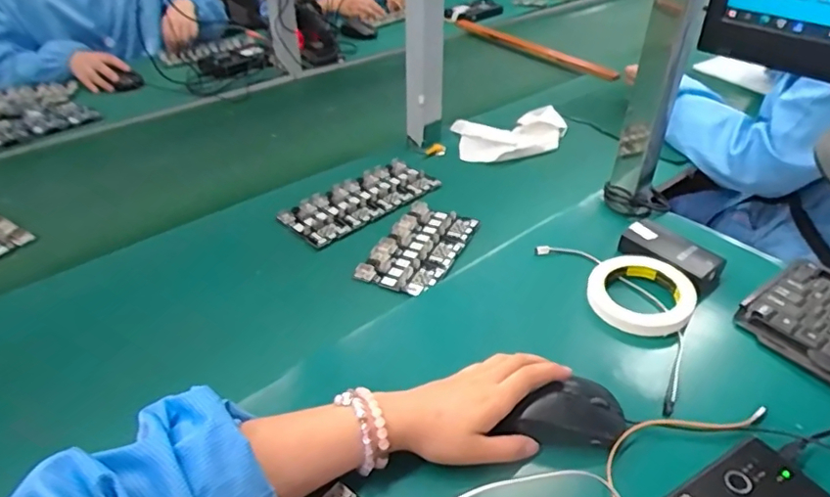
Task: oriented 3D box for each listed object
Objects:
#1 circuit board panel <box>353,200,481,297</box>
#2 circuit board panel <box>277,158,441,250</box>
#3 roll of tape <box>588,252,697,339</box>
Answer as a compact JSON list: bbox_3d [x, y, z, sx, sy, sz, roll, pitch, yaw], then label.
[{"bbox_3d":[0.007,-0.002,0.724,0.099,0.012,0.167,17,40,20],"label":"circuit board panel"},{"bbox_3d":[-0.077,-0.071,0.806,0.225,0.010,0.098,-30,46,-33],"label":"circuit board panel"},{"bbox_3d":[0.237,0.047,0.597,0.102,0.027,0.098,0,37,0],"label":"roll of tape"}]

